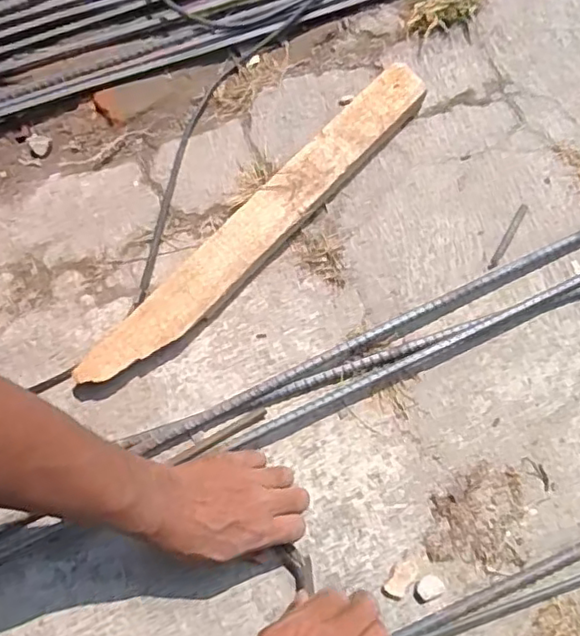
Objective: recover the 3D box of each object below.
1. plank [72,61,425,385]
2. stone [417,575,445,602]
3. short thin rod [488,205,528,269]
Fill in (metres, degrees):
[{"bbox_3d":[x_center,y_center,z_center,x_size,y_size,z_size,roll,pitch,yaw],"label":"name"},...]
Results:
[{"bbox_3d":[-0.024,-0.109,0.666,0.060,0.016,0.491,40,74,15],"label":"plank"},{"bbox_3d":[0.128,0.244,0.560,0.025,0.009,0.019,-29,72,-10],"label":"stone"},{"bbox_3d":[0.244,-0.091,0.688,0.010,0.004,0.093,30,73,10],"label":"short thin rod"}]

